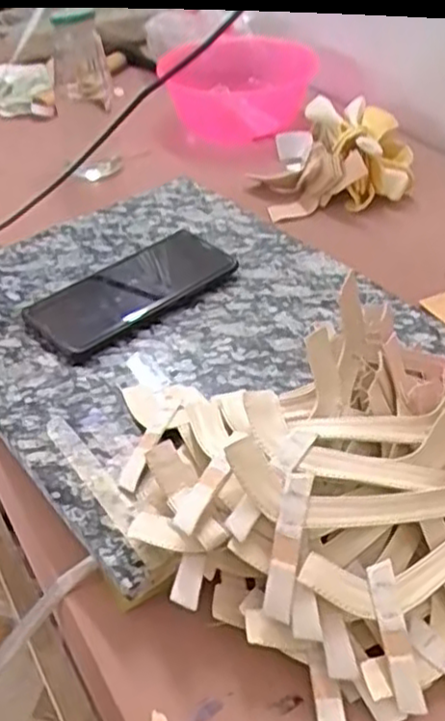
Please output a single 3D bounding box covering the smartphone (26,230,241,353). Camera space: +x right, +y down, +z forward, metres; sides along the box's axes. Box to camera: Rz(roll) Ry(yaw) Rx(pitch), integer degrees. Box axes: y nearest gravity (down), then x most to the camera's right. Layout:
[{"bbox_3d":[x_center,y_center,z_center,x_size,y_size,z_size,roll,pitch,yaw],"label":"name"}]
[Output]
[{"bbox_3d":[-0.071,-0.058,0.554,0.156,0.013,0.080,-31,48,-28],"label":"smartphone"}]

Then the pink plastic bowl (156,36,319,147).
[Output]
[{"bbox_3d":[0.014,-0.323,0.857,0.164,0.079,0.125,-10,42,-8],"label":"pink plastic bowl"}]

